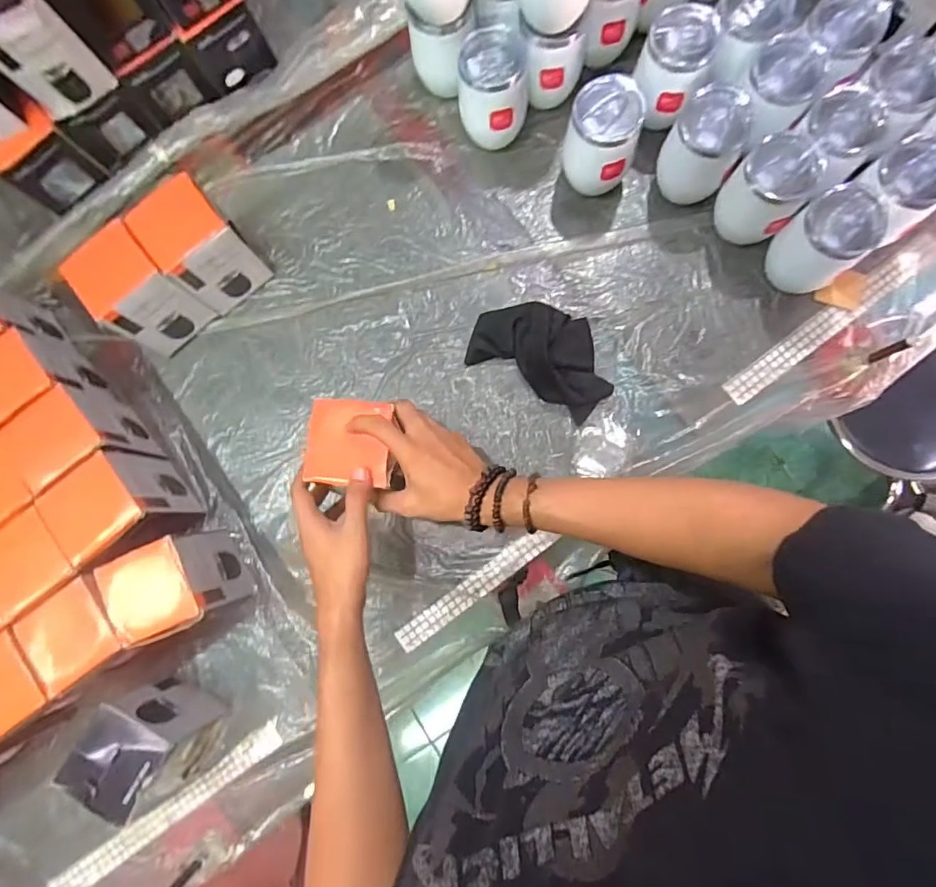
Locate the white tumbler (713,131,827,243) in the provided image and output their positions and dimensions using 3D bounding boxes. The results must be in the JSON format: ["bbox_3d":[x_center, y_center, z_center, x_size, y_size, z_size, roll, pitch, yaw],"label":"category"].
[{"bbox_3d":[0.343,-0.295,0.611,0.085,0.098,0.078,-1,81,5],"label":"white tumbler"}]

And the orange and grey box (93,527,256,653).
[{"bbox_3d":[-0.327,0.162,0.608,0.098,0.130,0.098,-26,80,0],"label":"orange and grey box"}]

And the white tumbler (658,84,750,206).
[{"bbox_3d":[0.276,-0.347,0.620,0.080,0.099,0.074,-1,81,5],"label":"white tumbler"}]

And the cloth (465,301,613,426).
[{"bbox_3d":[0.096,-0.116,0.653,0.177,0.041,0.108,29,85,8],"label":"cloth"}]

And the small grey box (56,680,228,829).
[{"bbox_3d":[-0.348,0.329,0.586,0.090,0.132,0.093,30,85,8],"label":"small grey box"}]

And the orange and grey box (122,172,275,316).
[{"bbox_3d":[-0.319,-0.234,0.650,0.090,0.139,0.085,-37,80,-2],"label":"orange and grey box"}]

